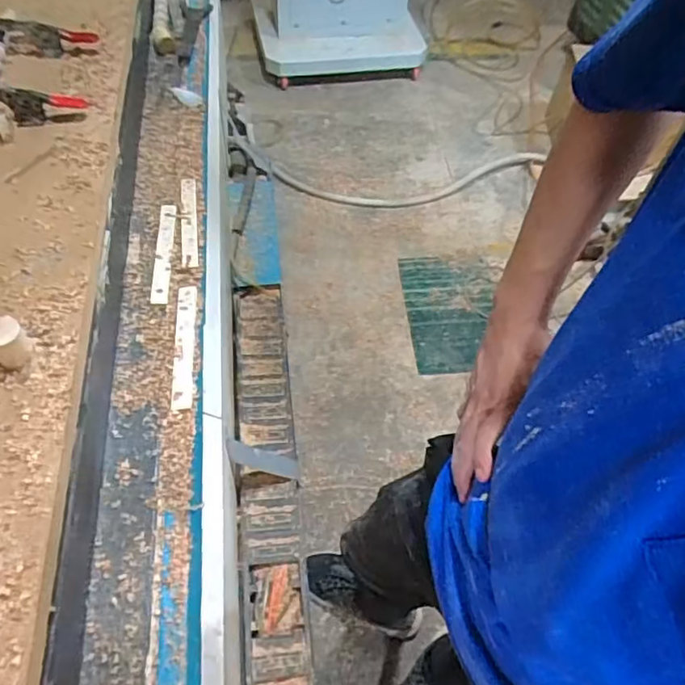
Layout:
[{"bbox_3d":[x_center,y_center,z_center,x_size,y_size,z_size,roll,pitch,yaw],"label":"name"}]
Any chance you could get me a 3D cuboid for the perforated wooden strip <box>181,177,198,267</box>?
[{"bbox_3d":[-0.242,-0.195,0.926,0.024,0.006,0.211,-7,56,-8],"label":"perforated wooden strip"}]

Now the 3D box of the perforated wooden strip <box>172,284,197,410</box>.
[{"bbox_3d":[-0.213,0.000,0.796,0.027,0.012,0.199,-4,56,-6],"label":"perforated wooden strip"}]

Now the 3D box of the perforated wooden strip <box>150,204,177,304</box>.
[{"bbox_3d":[-0.269,-0.139,0.891,0.025,0.013,0.202,-3,54,-5],"label":"perforated wooden strip"}]

